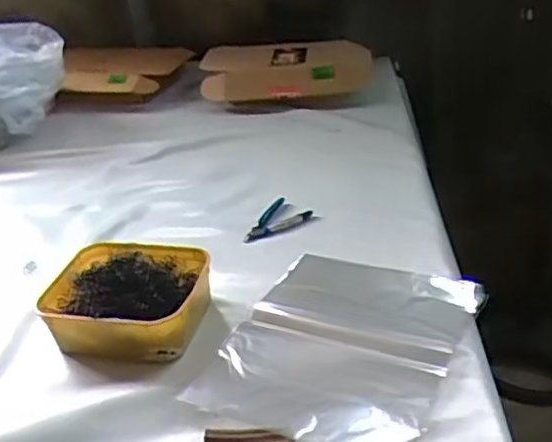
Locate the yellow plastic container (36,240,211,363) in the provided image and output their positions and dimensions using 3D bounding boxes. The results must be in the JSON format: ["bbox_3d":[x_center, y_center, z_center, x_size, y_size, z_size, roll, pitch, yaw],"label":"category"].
[{"bbox_3d":[-0.192,0.099,0.848,0.202,0.079,0.161,2,31,14],"label":"yellow plastic container"}]

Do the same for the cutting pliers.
[{"bbox_3d":[-0.006,0.001,1.037,0.082,0.011,0.115,19,39,37],"label":"cutting pliers"}]

